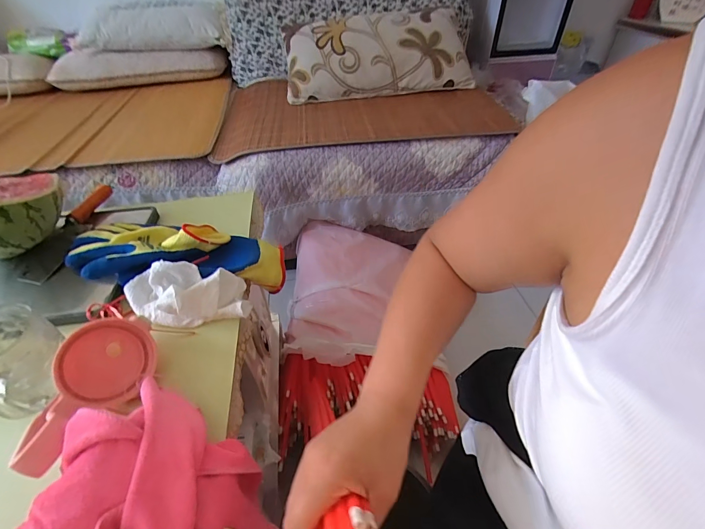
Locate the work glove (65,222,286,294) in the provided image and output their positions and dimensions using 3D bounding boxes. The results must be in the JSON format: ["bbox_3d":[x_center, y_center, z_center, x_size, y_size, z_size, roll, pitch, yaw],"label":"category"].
[{"bbox_3d":[-0.252,-0.018,0.502,0.300,0.085,0.125,5,42,-10],"label":"work glove"}]

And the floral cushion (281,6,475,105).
[{"bbox_3d":[0.085,-0.766,1.243,0.644,0.184,0.343,-9,43,-6],"label":"floral cushion"}]

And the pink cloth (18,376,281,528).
[{"bbox_3d":[-0.175,0.196,0.293,0.173,0.138,0.171,-20,46,-17],"label":"pink cloth"}]

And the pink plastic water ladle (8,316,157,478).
[{"bbox_3d":[-0.246,0.120,0.326,0.074,0.083,0.152,-7,25,-5],"label":"pink plastic water ladle"}]

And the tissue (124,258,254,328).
[{"bbox_3d":[-0.214,0.035,0.434,0.158,0.056,0.062,0,43,3],"label":"tissue"}]

